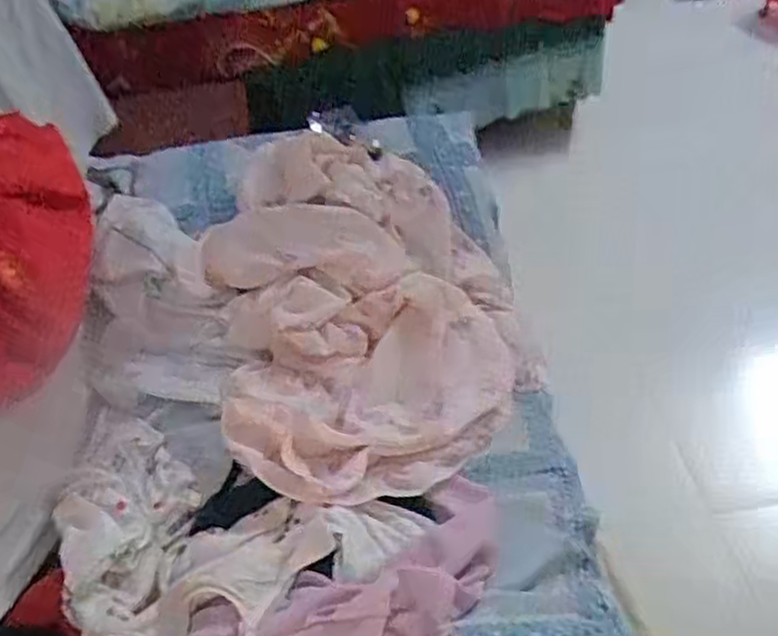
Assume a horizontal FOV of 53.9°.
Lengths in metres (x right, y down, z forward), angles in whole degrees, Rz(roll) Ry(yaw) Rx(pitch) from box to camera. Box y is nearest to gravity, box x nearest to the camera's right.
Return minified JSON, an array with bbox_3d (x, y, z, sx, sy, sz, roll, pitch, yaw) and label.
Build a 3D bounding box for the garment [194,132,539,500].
[{"bbox_3d":[-0.032,-0.031,1.031,0.418,0.149,0.578,-13,41,-9],"label":"garment"}]

